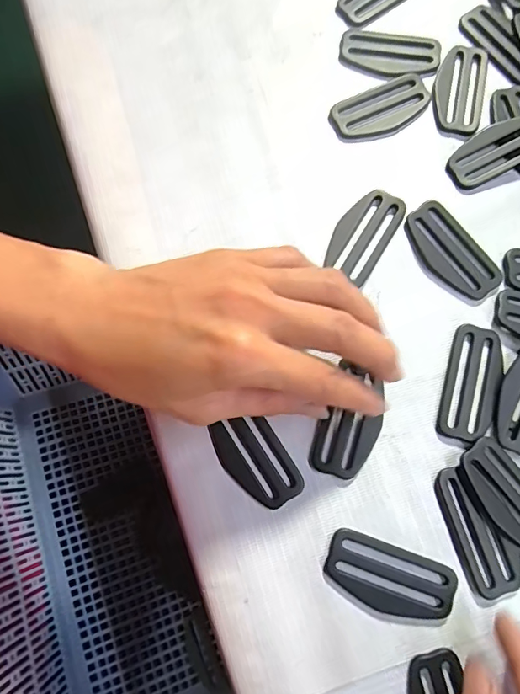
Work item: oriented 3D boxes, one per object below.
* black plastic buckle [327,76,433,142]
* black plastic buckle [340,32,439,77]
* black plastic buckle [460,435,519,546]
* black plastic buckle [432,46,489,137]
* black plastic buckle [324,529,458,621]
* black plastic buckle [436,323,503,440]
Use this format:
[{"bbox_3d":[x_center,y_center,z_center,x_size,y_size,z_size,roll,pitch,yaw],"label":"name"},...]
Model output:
[{"bbox_3d":[0.073,-0.140,0.275,0.061,0.004,0.030,-26,78,-7],"label":"black plastic buckle"},{"bbox_3d":[0.080,-0.180,0.285,0.059,0.004,0.032,8,76,1],"label":"black plastic buckle"},{"bbox_3d":[0.121,0.072,0.223,0.027,0.006,0.059,-36,79,-9],"label":"black plastic buckle"},{"bbox_3d":[0.120,-0.155,0.281,0.030,0.004,0.060,13,76,2],"label":"black plastic buckle"},{"bbox_3d":[0.060,0.107,0.215,0.059,0.004,0.030,19,77,4],"label":"black plastic buckle"},{"bbox_3d":[0.108,0.018,0.237,0.026,0.004,0.058,17,77,3],"label":"black plastic buckle"}]

